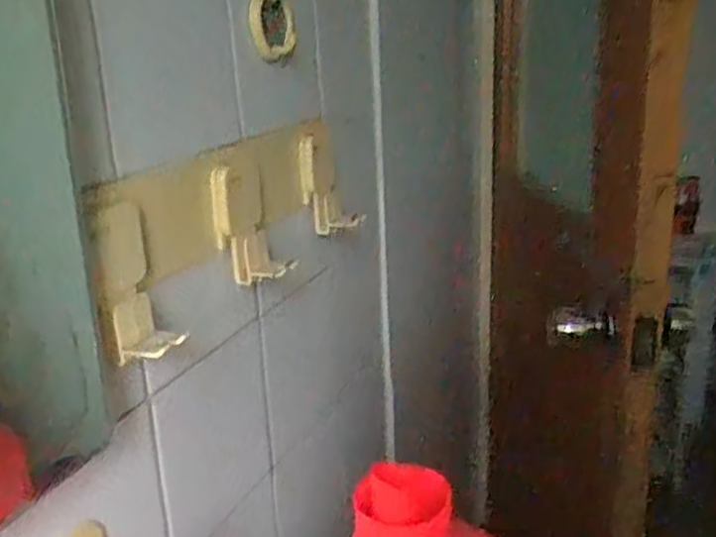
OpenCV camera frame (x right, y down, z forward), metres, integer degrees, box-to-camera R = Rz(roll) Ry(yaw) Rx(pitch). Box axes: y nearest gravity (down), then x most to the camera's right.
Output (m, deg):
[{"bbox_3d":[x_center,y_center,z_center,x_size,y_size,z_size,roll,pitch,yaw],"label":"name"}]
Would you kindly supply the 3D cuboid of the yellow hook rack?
[{"bbox_3d":[-0.080,-0.040,0.569,0.046,0.104,0.331,5,19,21],"label":"yellow hook rack"}]

